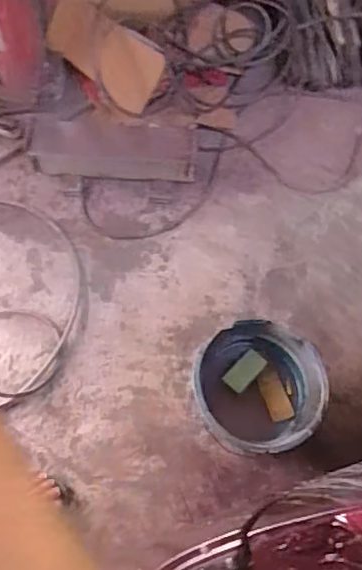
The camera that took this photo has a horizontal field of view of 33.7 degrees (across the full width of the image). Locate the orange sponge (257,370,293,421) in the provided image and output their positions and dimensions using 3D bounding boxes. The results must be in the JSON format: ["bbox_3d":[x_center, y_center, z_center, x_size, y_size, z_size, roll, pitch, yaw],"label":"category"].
[{"bbox_3d":[0.201,0.236,1.276,0.049,0.024,0.101,-18,68,-11],"label":"orange sponge"}]

